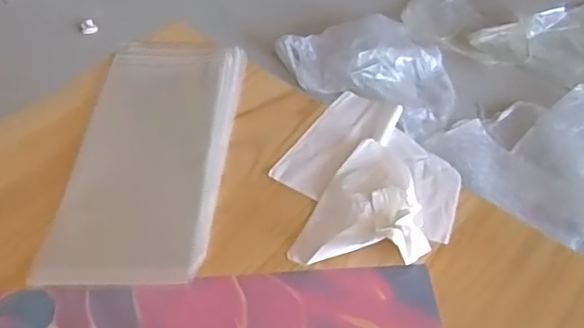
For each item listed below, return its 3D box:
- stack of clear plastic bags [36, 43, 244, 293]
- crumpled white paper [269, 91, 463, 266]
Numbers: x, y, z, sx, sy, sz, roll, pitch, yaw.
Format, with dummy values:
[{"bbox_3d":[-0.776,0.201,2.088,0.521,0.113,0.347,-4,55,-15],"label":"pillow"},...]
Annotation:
[{"bbox_3d":[-0.149,-0.026,0.659,0.163,0.032,0.341,4,51,4],"label":"stack of clear plastic bags"},{"bbox_3d":[0.080,0.006,0.645,0.179,0.031,0.220,2,47,3],"label":"crumpled white paper"}]

